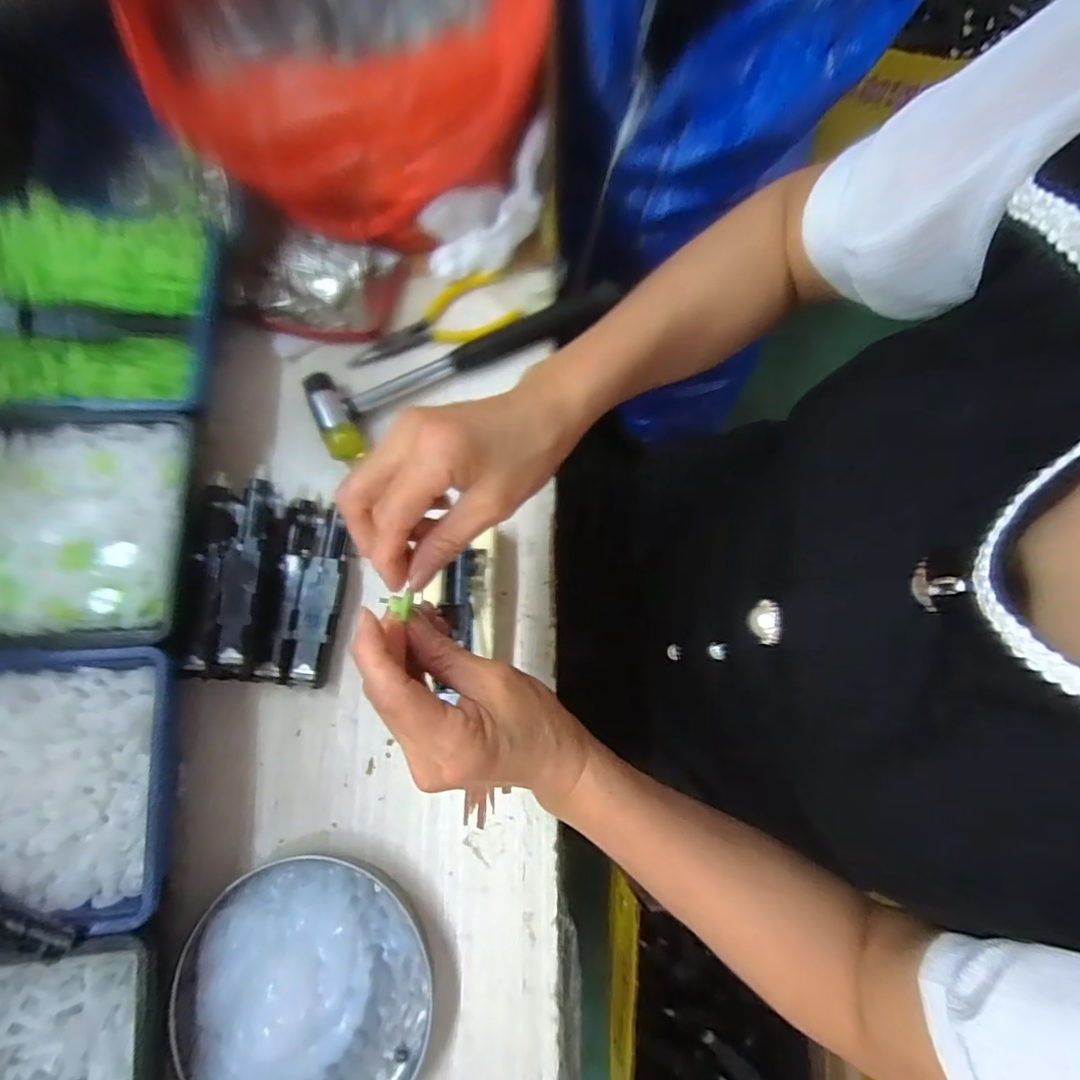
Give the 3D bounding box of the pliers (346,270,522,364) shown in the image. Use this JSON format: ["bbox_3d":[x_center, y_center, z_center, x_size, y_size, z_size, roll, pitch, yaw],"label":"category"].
[{"bbox_3d":[-0.079,-0.153,0.413,0.124,0.009,0.044,-31,78,-5],"label":"pliers"}]

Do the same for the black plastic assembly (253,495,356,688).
[{"bbox_3d":[-0.150,0.032,0.369,0.043,0.023,0.121,7,77,3],"label":"black plastic assembly"}]

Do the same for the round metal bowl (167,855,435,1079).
[{"bbox_3d":[-0.133,0.258,0.310,0.139,0.029,0.135,0,77,2],"label":"round metal bowl"}]

